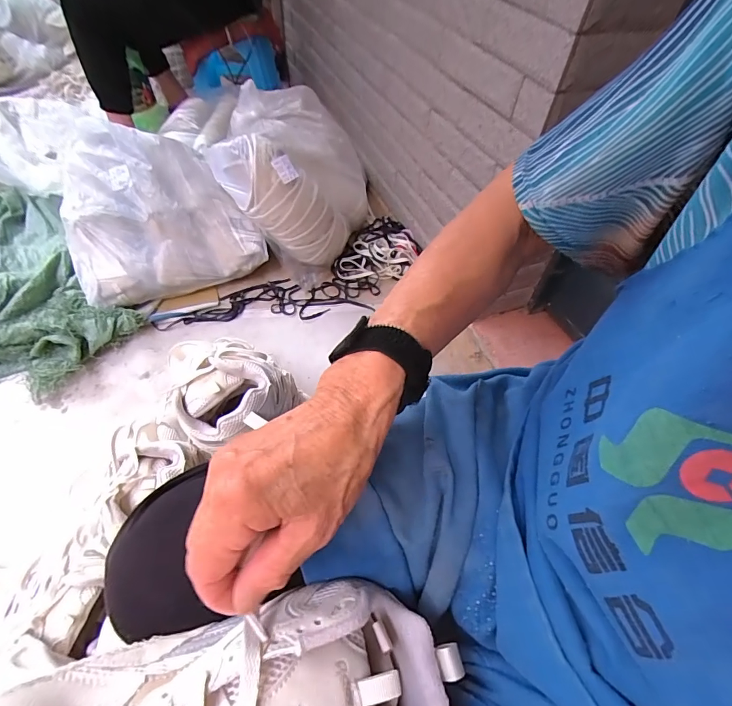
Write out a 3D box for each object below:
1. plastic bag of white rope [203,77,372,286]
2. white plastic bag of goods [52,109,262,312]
[{"bbox_3d":[-0.185,-0.415,0.989,0.336,0.286,0.332,27,56,16],"label":"plastic bag of white rope"},{"bbox_3d":[-0.489,-0.327,0.933,0.390,0.264,0.334,-21,57,-19],"label":"white plastic bag of goods"}]

